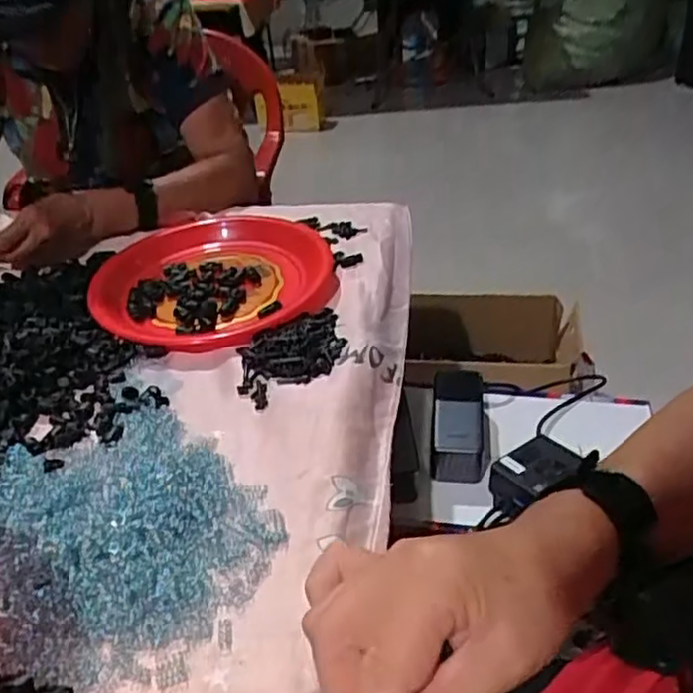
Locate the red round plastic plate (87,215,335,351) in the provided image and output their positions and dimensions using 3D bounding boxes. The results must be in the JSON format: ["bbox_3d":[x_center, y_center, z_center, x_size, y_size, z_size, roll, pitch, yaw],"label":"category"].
[{"bbox_3d":[-0.145,-0.085,0.773,0.242,0.026,0.284,-2,35,1],"label":"red round plastic plate"}]

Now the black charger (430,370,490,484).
[{"bbox_3d":[0.125,0.084,0.760,0.064,0.050,0.143,1,36,9],"label":"black charger"}]

